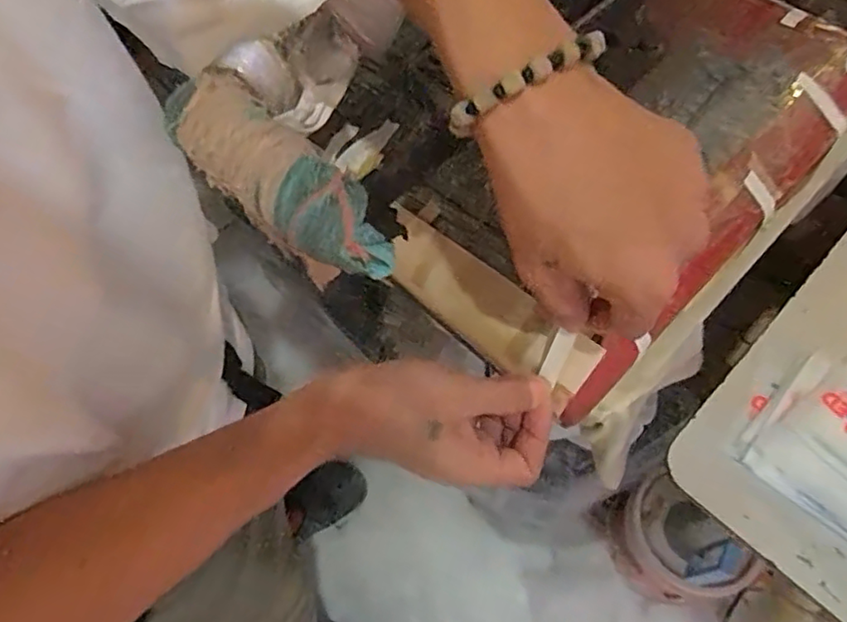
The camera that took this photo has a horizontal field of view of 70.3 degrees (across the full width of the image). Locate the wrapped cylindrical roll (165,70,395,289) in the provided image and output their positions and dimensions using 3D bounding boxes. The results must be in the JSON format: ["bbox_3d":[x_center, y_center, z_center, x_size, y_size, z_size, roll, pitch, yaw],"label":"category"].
[{"bbox_3d":[-0.078,-0.066,0.308,0.047,0.040,0.141,-38,67,-18],"label":"wrapped cylindrical roll"}]

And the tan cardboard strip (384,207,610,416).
[{"bbox_3d":[0.035,-0.003,0.389,0.163,0.010,0.050,38,109,21],"label":"tan cardboard strip"}]

